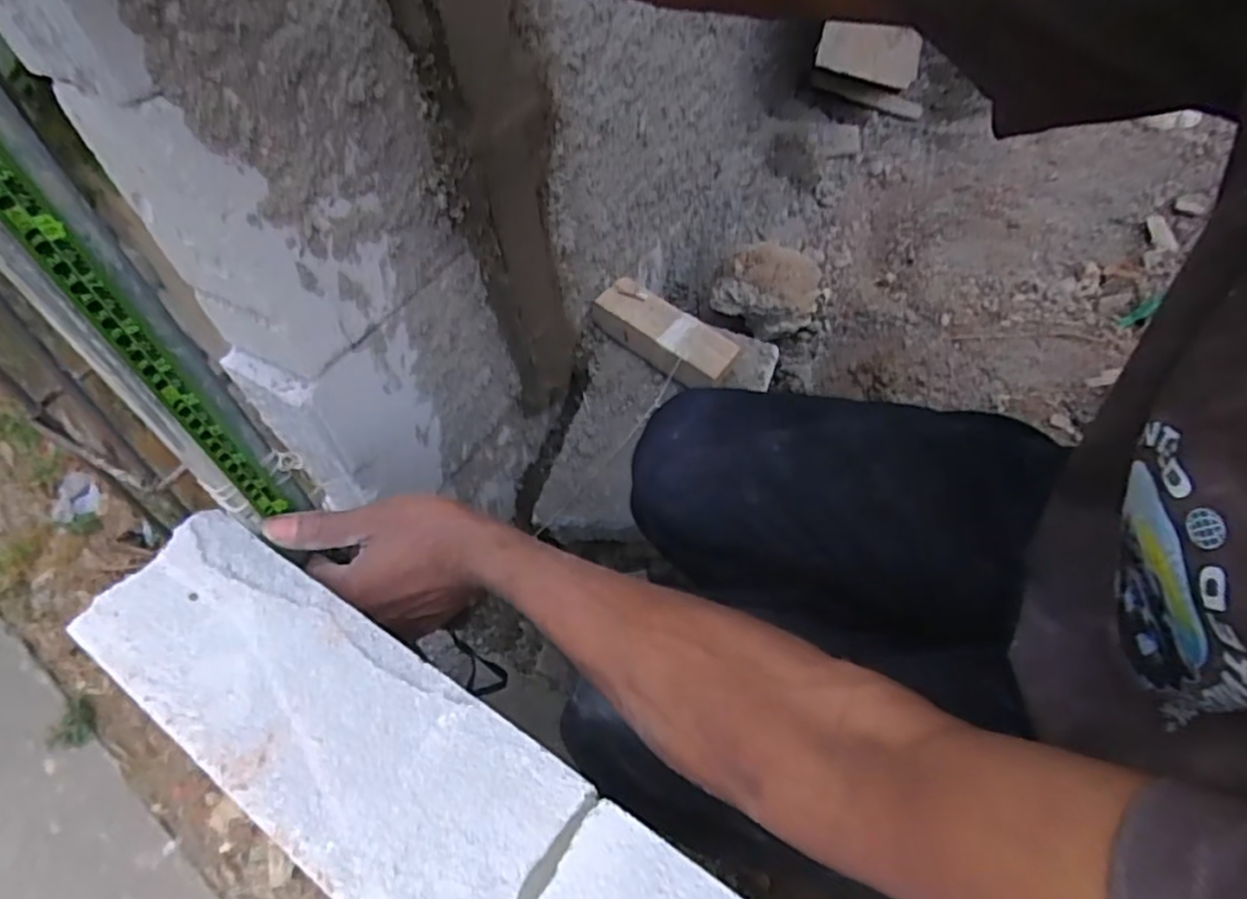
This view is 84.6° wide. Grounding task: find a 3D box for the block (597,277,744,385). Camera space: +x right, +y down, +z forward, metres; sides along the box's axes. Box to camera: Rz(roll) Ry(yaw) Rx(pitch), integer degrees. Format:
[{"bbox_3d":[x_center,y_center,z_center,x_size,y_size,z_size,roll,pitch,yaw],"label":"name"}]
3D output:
[{"bbox_3d":[0.049,-0.136,0.810,0.172,0.047,0.069,34,57,12],"label":"block"}]

